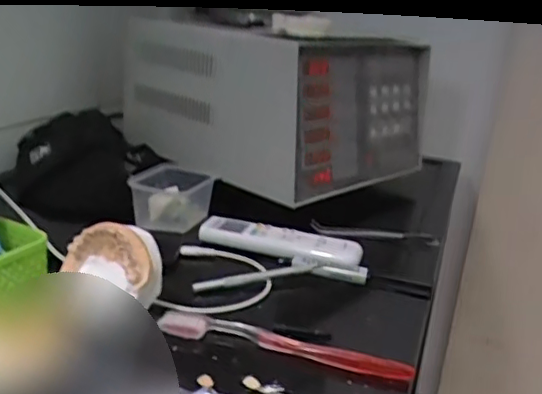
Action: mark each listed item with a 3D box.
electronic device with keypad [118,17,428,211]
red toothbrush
[{"bbox_3d":[0.010,-0.157,0.902,0.365,0.193,0.312,20,24,37],"label":"electronic device with keypad"},{"bbox_3d":[0.009,0.106,0.430,0.187,0.017,0.021,9,19,11],"label":"red toothbrush"}]

